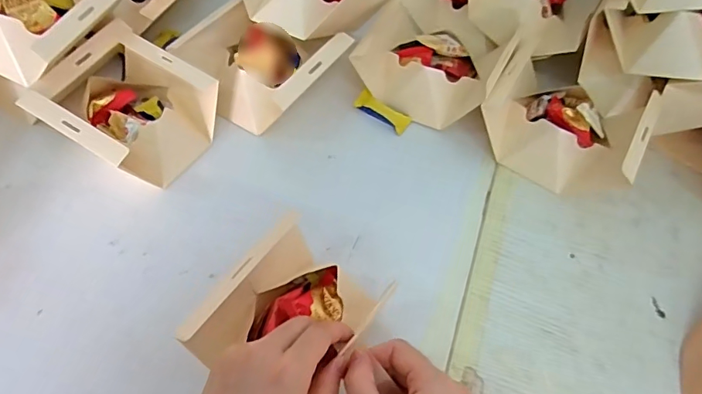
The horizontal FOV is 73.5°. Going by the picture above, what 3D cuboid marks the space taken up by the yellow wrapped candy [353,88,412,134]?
[{"bbox_3d":[0.036,-0.096,0.528,0.062,0.014,0.024,31,62,14],"label":"yellow wrapped candy"}]

